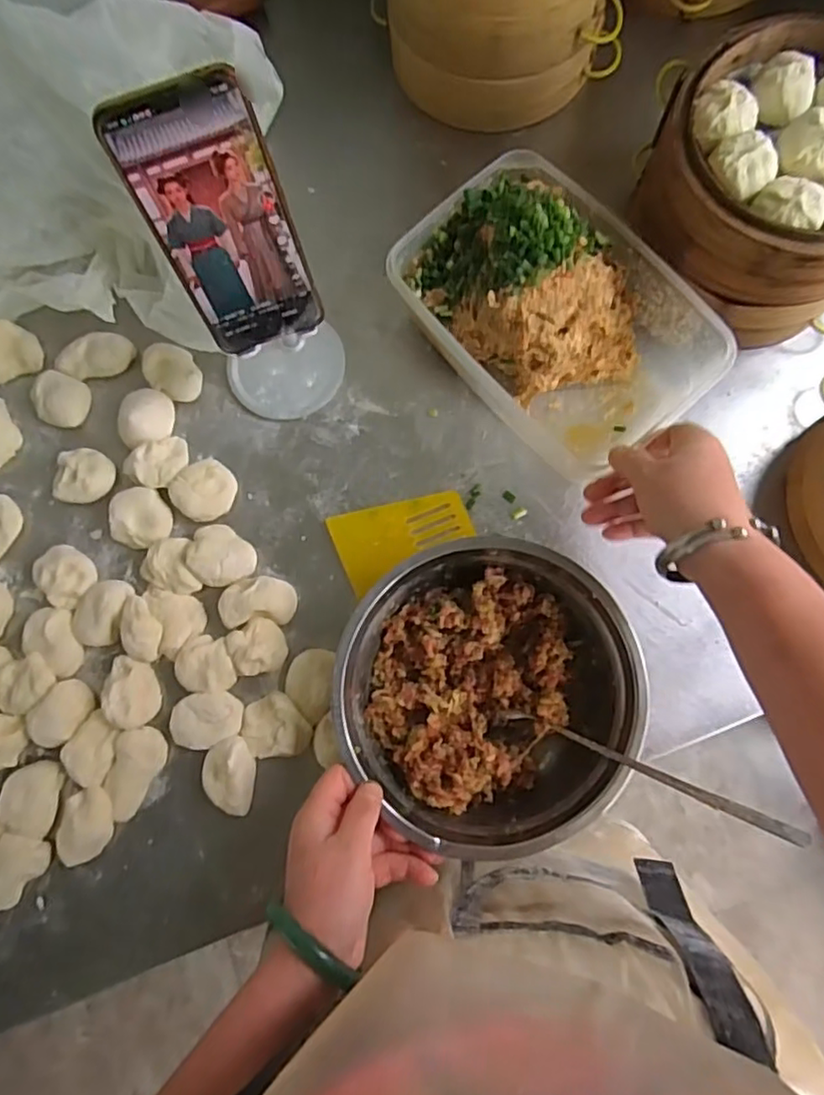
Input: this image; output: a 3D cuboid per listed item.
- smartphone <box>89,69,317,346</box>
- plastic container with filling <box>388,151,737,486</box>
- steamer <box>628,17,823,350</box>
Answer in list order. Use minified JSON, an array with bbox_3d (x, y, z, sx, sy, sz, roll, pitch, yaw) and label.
[{"bbox_3d":[-0.108,-0.183,0.372,0.073,0.163,0.004,-18,62,-1],"label":"smartphone"},{"bbox_3d":[0.101,-0.171,0.475,0.148,0.109,0.231,-39,81,-7],"label":"plastic container with filling"},{"bbox_3d":[0.255,-0.256,0.458,0.182,0.116,0.160,18,81,5],"label":"steamer"}]

